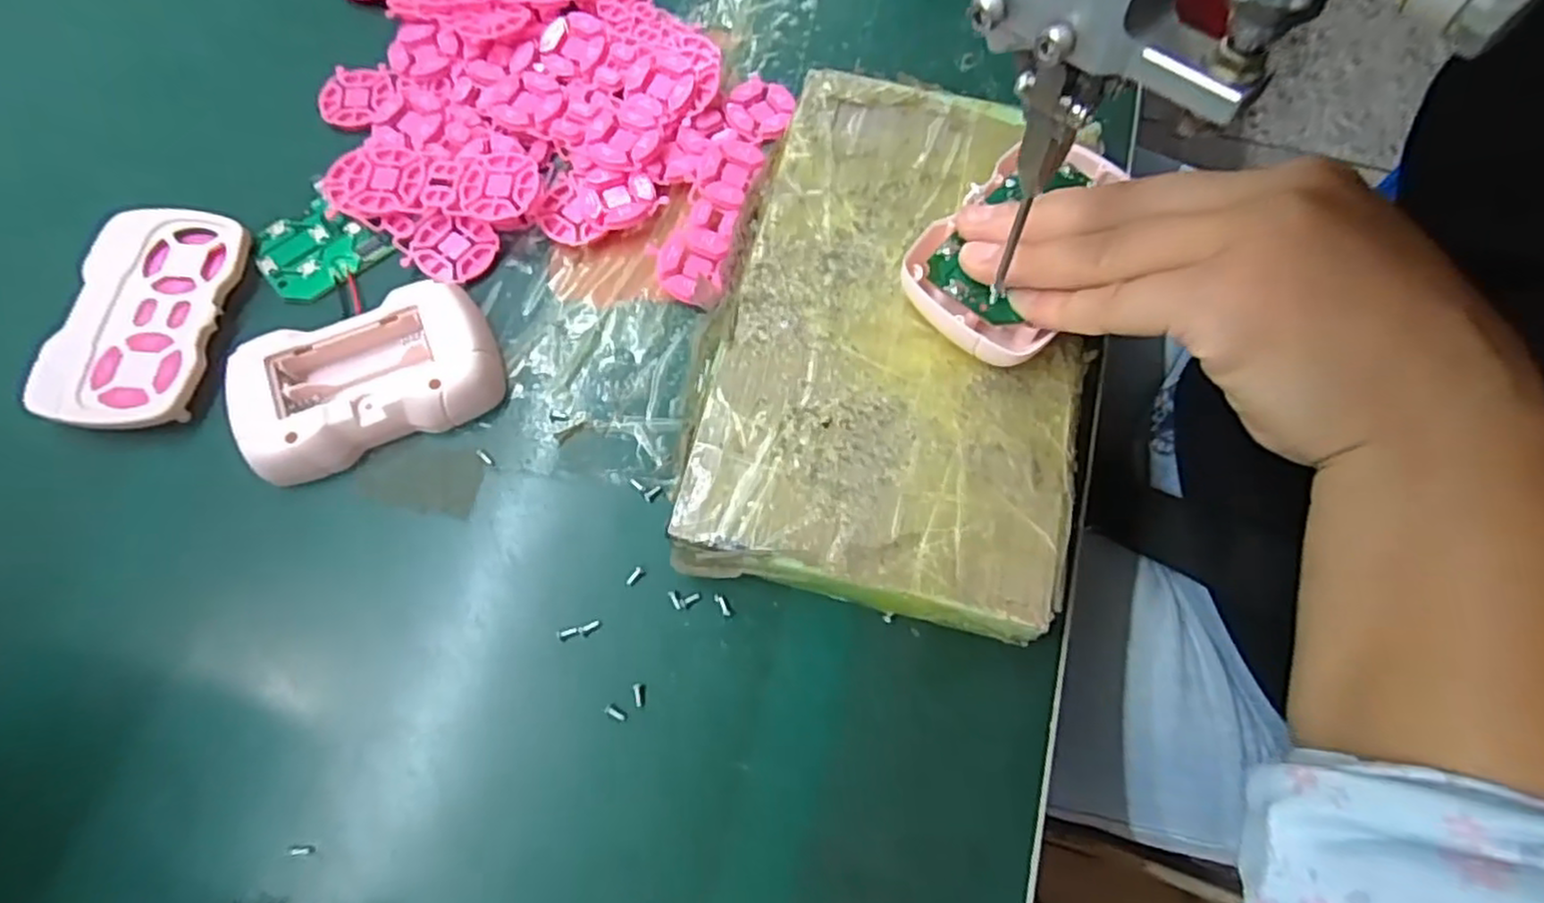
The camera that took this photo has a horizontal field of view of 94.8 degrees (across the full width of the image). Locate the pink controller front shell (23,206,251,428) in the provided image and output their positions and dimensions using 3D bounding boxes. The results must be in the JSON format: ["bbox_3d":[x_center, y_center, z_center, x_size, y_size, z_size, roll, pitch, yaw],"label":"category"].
[{"bbox_3d":[-0.229,-0.050,0.261,0.052,0.011,0.087,3,69,-1],"label":"pink controller front shell"}]

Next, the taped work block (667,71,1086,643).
[{"bbox_3d":[0.045,-0.046,0.257,0.120,0.026,0.205,10,69,2],"label":"taped work block"}]

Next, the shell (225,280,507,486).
[{"bbox_3d":[-0.142,-0.026,0.251,0.085,0.017,0.051,-24,71,-11],"label":"shell"}]

